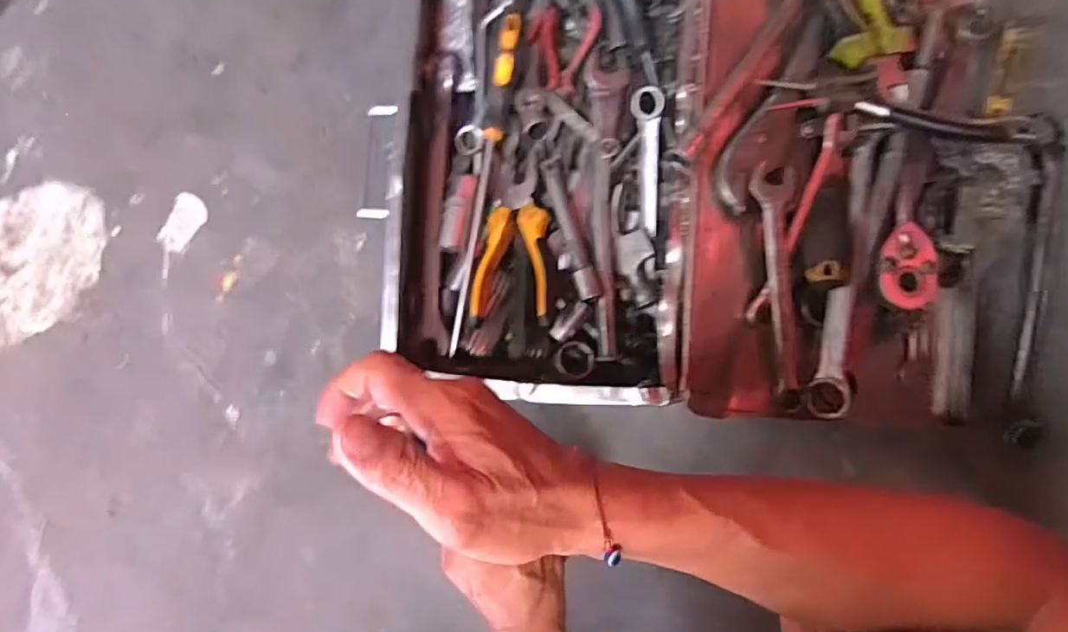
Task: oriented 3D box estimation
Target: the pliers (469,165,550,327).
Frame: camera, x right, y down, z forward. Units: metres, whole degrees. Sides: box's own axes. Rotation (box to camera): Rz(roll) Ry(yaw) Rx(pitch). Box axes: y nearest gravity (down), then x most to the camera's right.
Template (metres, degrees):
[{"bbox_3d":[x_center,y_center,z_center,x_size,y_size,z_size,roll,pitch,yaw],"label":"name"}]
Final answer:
[{"bbox_3d":[-0.021,-0.061,0.504,0.068,0.028,0.134,0,87,8],"label":"pliers"}]

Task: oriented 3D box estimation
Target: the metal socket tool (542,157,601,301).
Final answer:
[{"bbox_3d":[0.031,-0.074,0.505,0.017,0.023,0.123,-17,85,6],"label":"metal socket tool"}]

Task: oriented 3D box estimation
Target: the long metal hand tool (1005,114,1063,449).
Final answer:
[{"bbox_3d":[0.422,-0.034,0.497,0.027,0.011,0.281,8,89,9],"label":"long metal hand tool"}]

